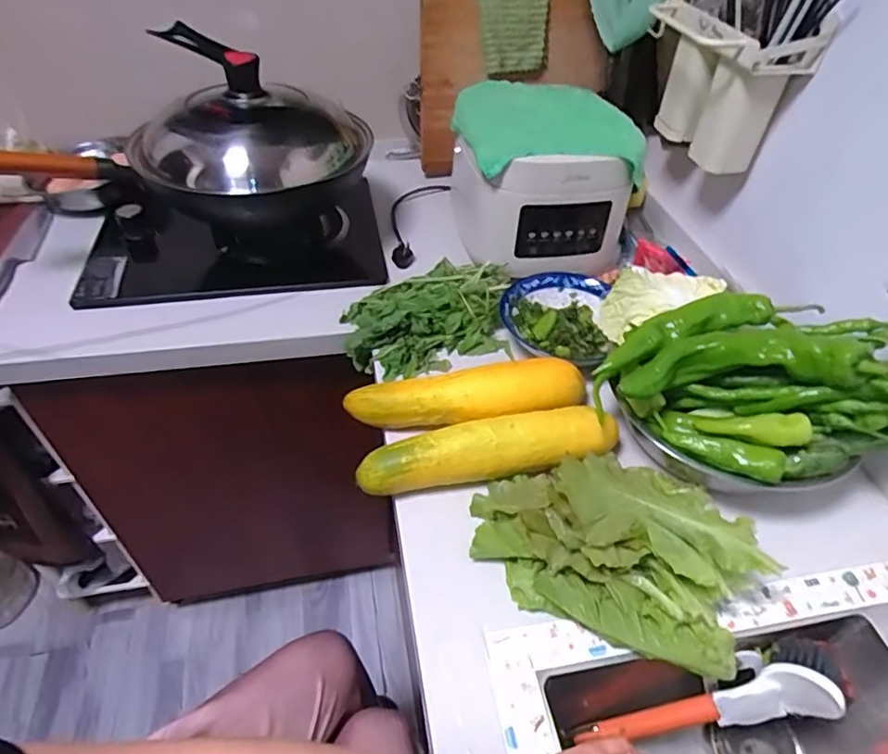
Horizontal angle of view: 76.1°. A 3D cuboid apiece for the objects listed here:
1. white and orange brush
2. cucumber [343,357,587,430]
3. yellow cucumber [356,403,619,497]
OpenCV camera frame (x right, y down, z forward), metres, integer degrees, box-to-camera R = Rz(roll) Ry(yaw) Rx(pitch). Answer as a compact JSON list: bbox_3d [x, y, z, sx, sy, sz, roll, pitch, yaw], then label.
[{"bbox_3d":[0.238,0.304,0.524,0.230,0.035,0.056,-29,42,20],"label":"white and orange brush"},{"bbox_3d":[0.027,0.024,0.621,0.256,0.053,0.060,-5,46,-8],"label":"cucumber"},{"bbox_3d":[0.048,0.079,0.580,0.263,0.061,0.061,-11,47,-14],"label":"yellow cucumber"}]

